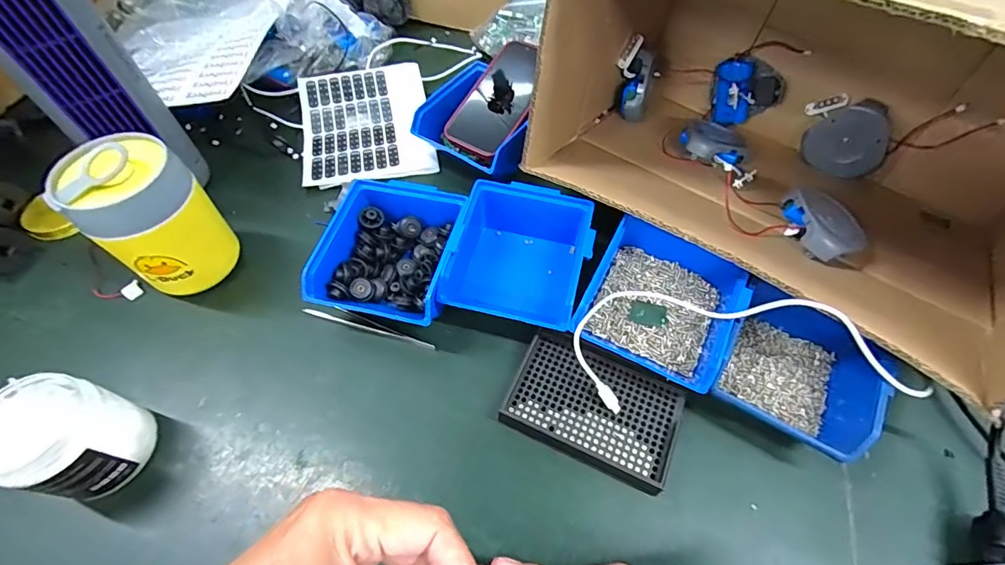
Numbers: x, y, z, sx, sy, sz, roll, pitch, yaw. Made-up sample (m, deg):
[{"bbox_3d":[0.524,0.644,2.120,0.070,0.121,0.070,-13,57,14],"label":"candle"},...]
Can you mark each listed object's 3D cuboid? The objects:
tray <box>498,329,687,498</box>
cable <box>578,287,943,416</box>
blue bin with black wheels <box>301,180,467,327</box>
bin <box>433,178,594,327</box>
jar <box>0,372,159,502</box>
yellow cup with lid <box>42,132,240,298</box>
[{"bbox_3d":[0.075,0.103,0.376,0.133,0.016,0.087,23,60,14],"label":"tray"},{"bbox_3d":[0.187,0.045,0.369,0.258,0.066,0.117,-1,56,2],"label":"cable"},{"bbox_3d":[-0.101,-0.027,0.434,0.115,0.064,0.140,10,58,9],"label":"blue bin with black wheels"},{"bbox_3d":[0.017,-0.021,0.426,0.124,0.070,0.133,13,58,11],"label":"bin"},{"bbox_3d":[-0.317,0.117,0.338,0.071,0.098,0.072,0,58,0],"label":"jar"},{"bbox_3d":[-0.313,-0.053,0.417,0.083,0.139,0.091,32,63,21],"label":"yellow cup with lid"}]

